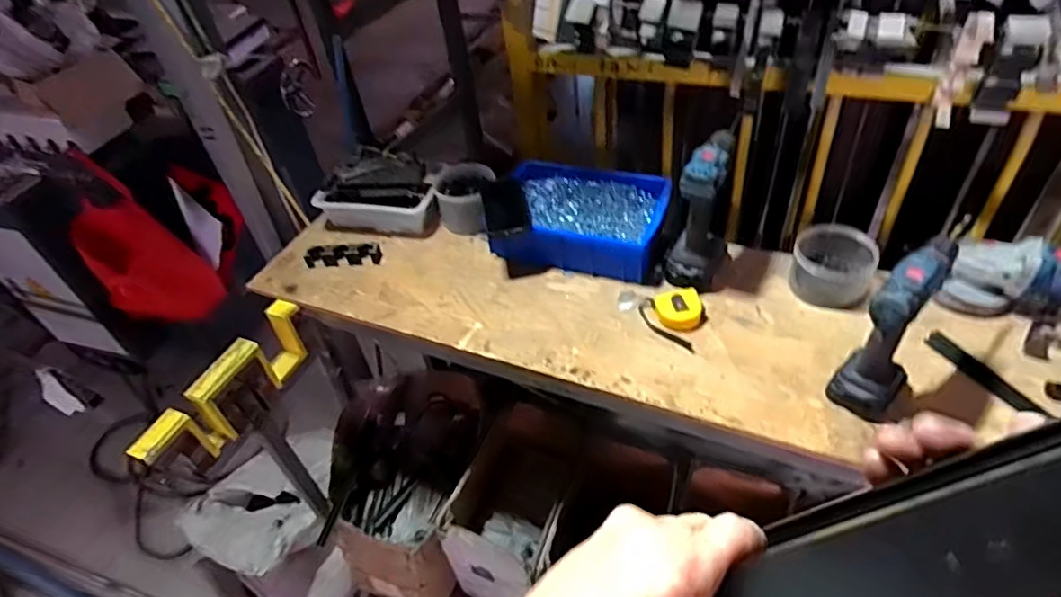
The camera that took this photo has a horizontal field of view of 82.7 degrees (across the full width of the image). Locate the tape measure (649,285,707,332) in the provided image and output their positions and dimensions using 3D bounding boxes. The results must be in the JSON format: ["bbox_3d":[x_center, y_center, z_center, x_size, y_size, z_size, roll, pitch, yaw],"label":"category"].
[{"bbox_3d":[0.231,0.016,0.926,0.071,0.027,0.075,-15,44,-9],"label":"tape measure"}]

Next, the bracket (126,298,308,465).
[{"bbox_3d":[-0.504,0.153,1.016,0.052,0.120,0.330,18,49,23],"label":"bracket"}]

